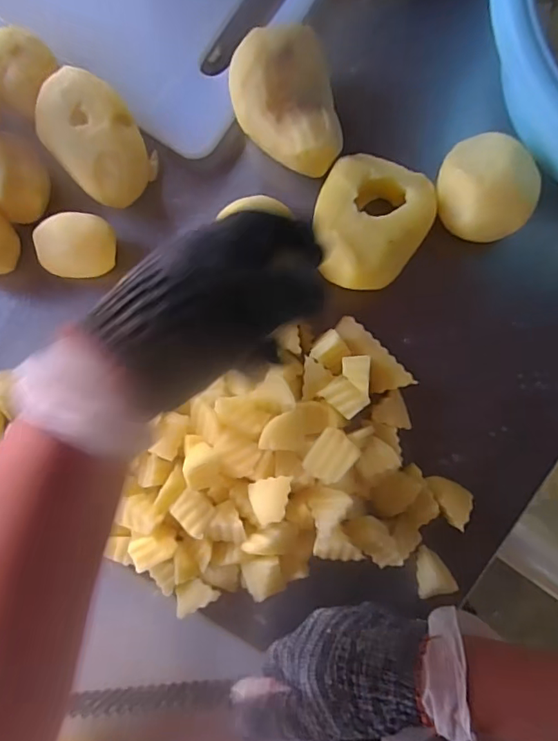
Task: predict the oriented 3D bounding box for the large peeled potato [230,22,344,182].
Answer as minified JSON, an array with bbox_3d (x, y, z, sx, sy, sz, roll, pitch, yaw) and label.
[{"bbox_3d":[0.007,-0.188,0.368,0.072,0.061,0.096,-13,87,3],"label":"large peeled potato"}]

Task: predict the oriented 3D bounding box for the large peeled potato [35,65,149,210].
[{"bbox_3d":[-0.137,-0.174,0.380,0.062,0.053,0.089,-42,86,1],"label":"large peeled potato"}]

